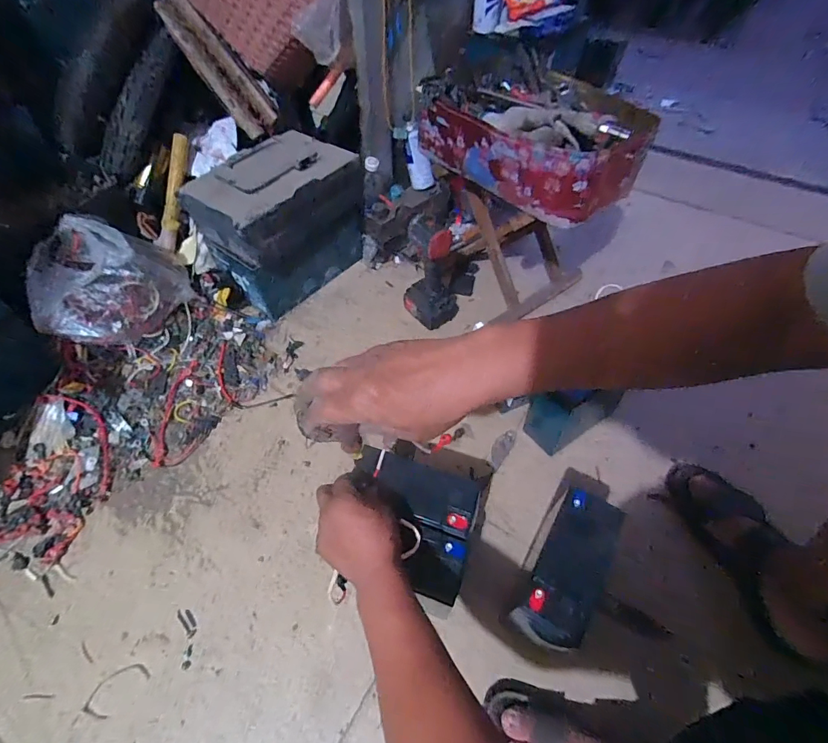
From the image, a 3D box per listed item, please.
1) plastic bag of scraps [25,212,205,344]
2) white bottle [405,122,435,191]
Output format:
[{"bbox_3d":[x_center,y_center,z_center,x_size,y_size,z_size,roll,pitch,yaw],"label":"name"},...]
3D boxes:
[{"bbox_3d":[-0.623,-0.193,0.828,0.271,0.203,0.161,-36,61,-23],"label":"plastic bag of scraps"},{"bbox_3d":[0.005,-0.532,1.025,0.044,0.154,0.058,-36,36,-23],"label":"white bottle"}]

